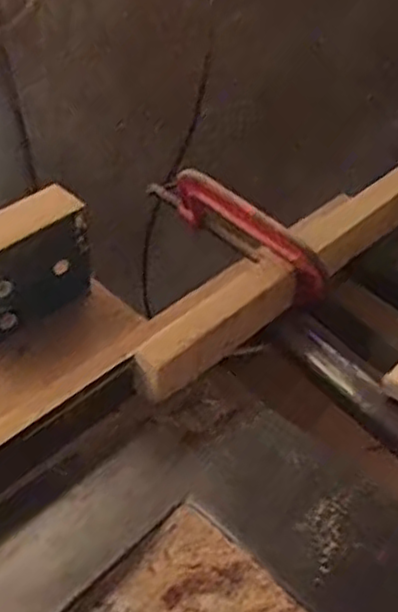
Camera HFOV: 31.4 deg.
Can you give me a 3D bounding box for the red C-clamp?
[{"bbox_3d":[0.039,-0.113,0.927,0.047,0.112,0.322,-31,55,-30],"label":"red C-clamp"}]

